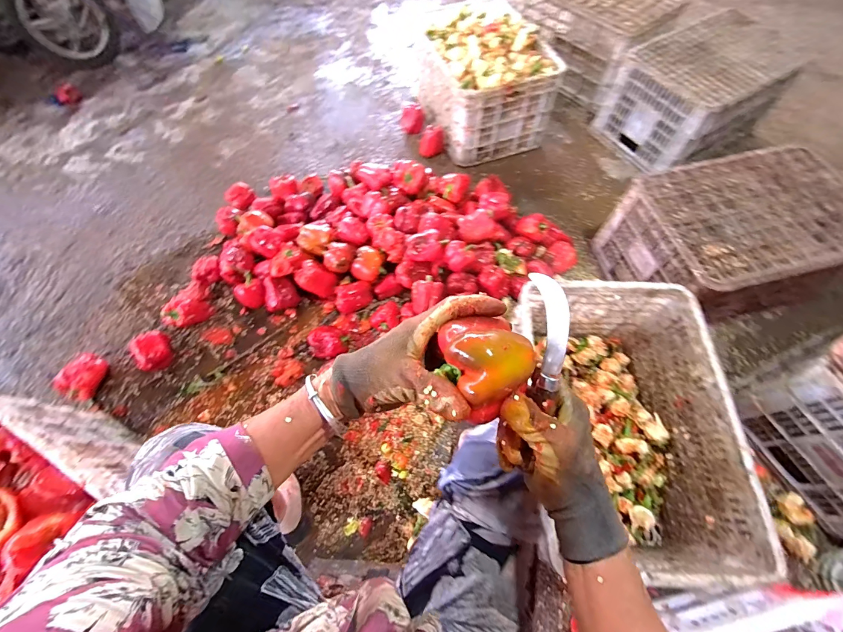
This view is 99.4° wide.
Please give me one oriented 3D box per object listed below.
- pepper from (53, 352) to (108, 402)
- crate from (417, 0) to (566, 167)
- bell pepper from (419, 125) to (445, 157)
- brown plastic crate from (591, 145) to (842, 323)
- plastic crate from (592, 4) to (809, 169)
[{"bbox_3d":[-0.854,0.154,0.906,0.073,0.079,0.112,15,65,9],"label":"pepper"},{"bbox_3d":[0.211,-0.815,1.260,0.351,0.292,0.445,-19,67,-9],"label":"crate"},{"bbox_3d":[0.037,-0.631,1.288,0.088,0.072,0.087,14,66,6],"label":"bell pepper"},{"bbox_3d":[0.806,-0.200,0.960,0.509,0.265,0.349,-13,64,-5],"label":"brown plastic crate"},{"bbox_3d":[0.926,-0.750,1.209,0.478,0.245,0.353,-26,66,-11],"label":"plastic crate"}]

